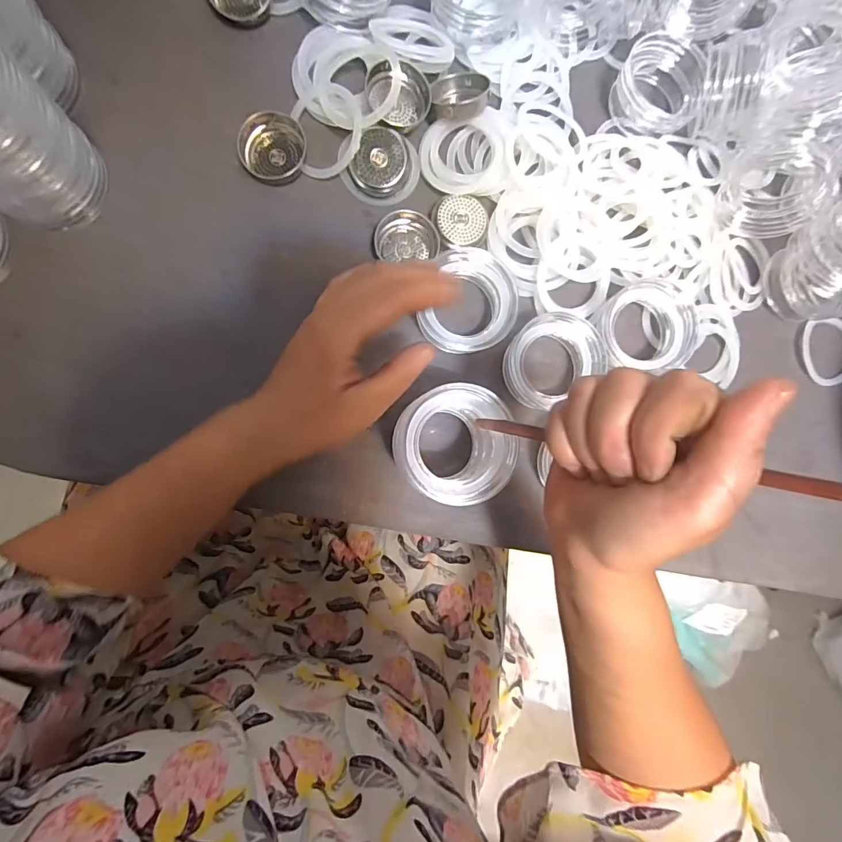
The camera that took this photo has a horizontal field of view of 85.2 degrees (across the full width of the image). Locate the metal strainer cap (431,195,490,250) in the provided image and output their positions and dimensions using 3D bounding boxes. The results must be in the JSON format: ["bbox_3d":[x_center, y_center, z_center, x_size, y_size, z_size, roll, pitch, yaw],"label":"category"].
[{"bbox_3d":[0.030,-0.145,0.333,0.041,0.013,0.035,-7,89,-9],"label":"metal strainer cap"}]

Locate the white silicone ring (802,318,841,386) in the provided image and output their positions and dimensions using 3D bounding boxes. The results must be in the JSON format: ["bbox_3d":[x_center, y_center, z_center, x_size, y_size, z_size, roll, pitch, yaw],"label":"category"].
[{"bbox_3d":[0.344,-0.058,0.381,0.050,0.013,0.055,0,87,-9],"label":"white silicone ring"}]

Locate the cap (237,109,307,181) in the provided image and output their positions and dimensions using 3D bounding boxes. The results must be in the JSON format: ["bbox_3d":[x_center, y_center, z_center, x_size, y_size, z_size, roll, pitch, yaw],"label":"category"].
[{"bbox_3d":[-0.101,-0.188,0.314,0.045,0.019,0.036,-15,90,-9],"label":"cap"}]

